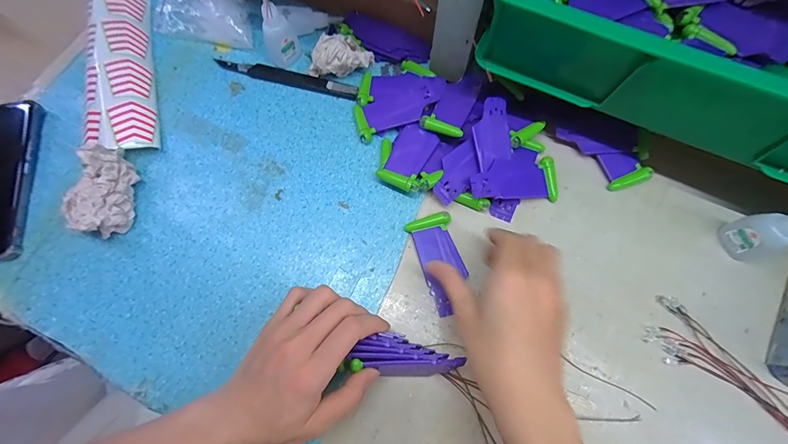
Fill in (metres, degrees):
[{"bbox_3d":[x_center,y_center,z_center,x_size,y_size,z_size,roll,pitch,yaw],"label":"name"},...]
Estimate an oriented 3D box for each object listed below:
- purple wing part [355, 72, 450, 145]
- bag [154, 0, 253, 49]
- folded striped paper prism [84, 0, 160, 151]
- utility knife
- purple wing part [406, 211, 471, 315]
[{"bbox_3d":[0.002,-0.132,0.374,0.099,0.024,0.070,-20,73,-5],"label":"purple wing part"},{"bbox_3d":[-0.213,-0.254,0.412,0.113,0.034,0.088,13,73,5],"label":"bag"},{"bbox_3d":[-0.296,-0.171,0.386,0.056,0.035,0.213,-14,73,-4],"label":"folded striped paper prism"},{"bbox_3d":[-0.118,-0.164,0.398,0.165,0.010,0.022,14,73,5],"label":"utility knife"},{"bbox_3d":[0.045,0.036,0.329,0.041,0.008,0.089,-20,73,-6],"label":"purple wing part"}]

